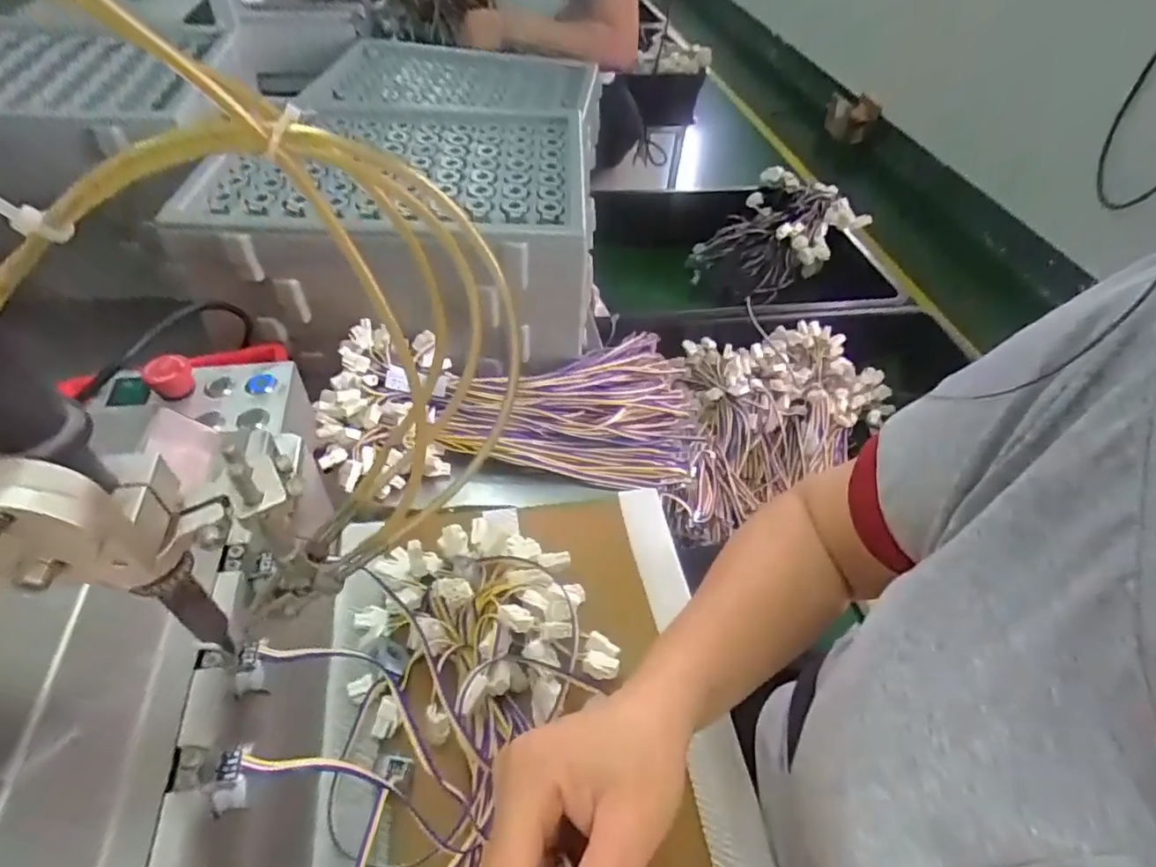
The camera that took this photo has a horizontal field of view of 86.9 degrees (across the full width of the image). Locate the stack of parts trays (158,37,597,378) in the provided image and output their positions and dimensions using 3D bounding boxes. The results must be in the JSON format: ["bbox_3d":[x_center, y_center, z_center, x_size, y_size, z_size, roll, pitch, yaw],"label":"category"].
[{"bbox_3d":[-0.189,-0.336,0.800,0.370,0.186,0.593,1,48,-5],"label":"stack of parts trays"}]

